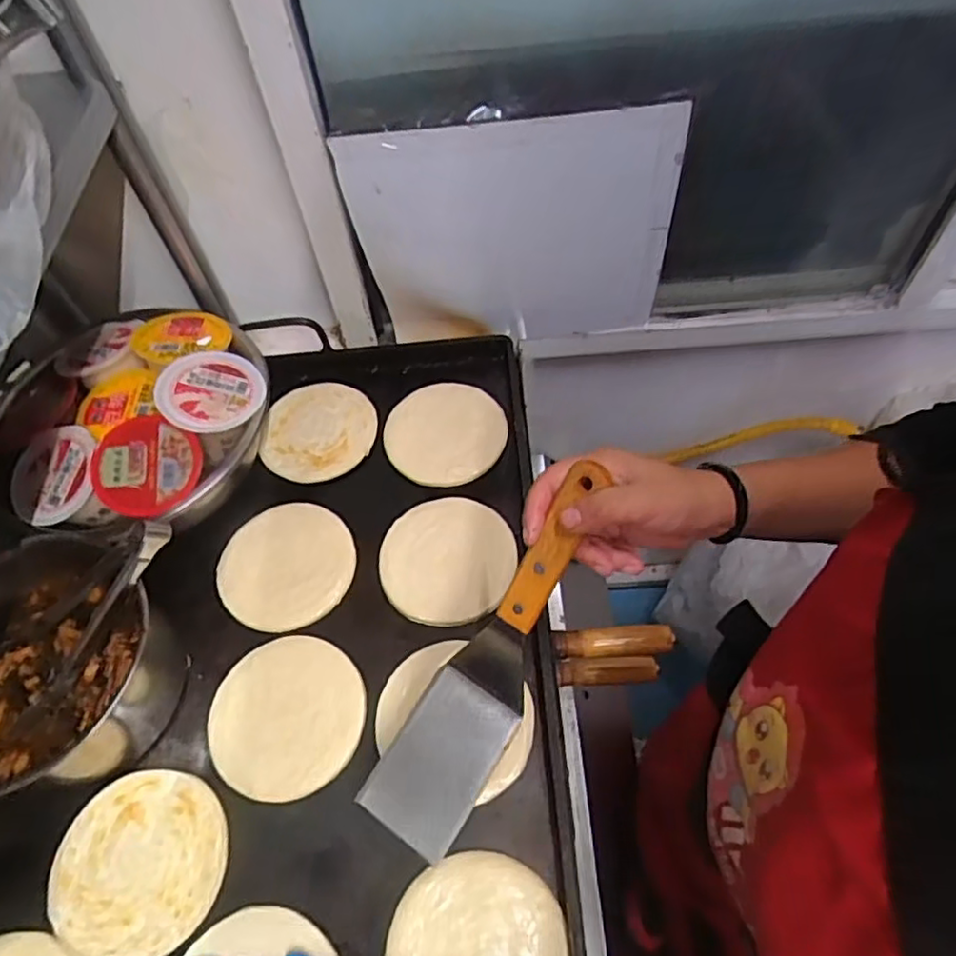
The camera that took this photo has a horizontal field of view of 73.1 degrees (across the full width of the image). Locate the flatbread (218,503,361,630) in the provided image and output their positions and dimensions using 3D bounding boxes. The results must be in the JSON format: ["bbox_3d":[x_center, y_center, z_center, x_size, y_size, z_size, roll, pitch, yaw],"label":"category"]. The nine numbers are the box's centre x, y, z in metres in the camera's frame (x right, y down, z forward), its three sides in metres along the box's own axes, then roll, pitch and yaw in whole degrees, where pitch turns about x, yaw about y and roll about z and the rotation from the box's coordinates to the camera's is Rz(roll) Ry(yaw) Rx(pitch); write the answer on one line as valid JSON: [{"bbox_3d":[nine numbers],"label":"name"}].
[{"bbox_3d":[-0.177,0.080,0.601,0.120,0.005,0.120,-2,59,3],"label":"flatbread"}]

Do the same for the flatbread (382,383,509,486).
[{"bbox_3d":[-0.033,-0.047,0.668,0.123,0.010,0.116,-2,59,3],"label":"flatbread"}]

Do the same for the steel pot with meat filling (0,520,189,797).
[{"bbox_3d":[-0.327,0.143,0.500,0.154,0.114,0.190,1,59,5],"label":"steel pot with meat filling"}]

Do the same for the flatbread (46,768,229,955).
[{"bbox_3d":[-0.249,0.283,0.473,0.123,0.008,0.120,-2,59,3],"label":"flatbread"}]

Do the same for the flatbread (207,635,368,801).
[{"bbox_3d":[-0.155,0.192,0.526,0.122,0.006,0.121,-1,63,2],"label":"flatbread"}]

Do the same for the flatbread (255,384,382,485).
[{"bbox_3d":[-0.168,-0.050,0.679,0.116,0.010,0.116,3,60,6],"label":"flatbread"}]

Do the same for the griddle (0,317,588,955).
[{"bbox_3d":[-0.226,0.148,0.565,0.576,0.063,0.670,-4,59,2],"label":"griddle"}]

